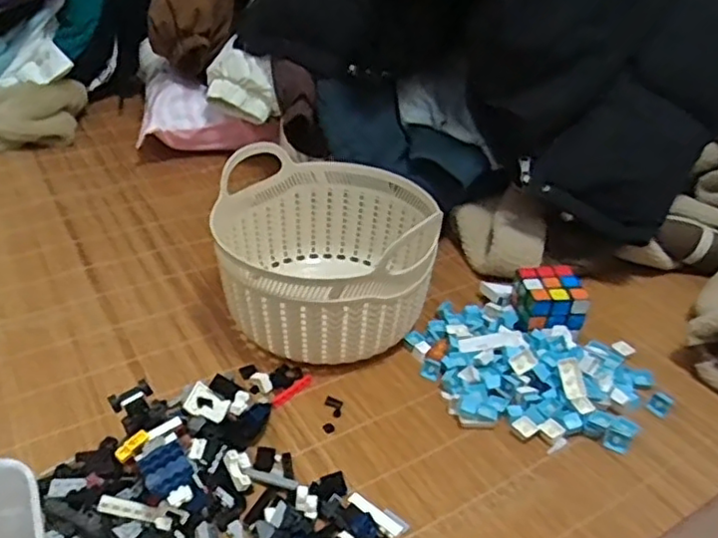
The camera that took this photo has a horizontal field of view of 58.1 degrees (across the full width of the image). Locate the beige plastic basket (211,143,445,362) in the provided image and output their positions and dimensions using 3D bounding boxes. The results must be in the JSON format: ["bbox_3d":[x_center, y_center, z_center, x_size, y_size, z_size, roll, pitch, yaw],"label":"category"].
[{"bbox_3d":[-0.034,-0.014,0.666,0.208,0.140,0.224,2,35,-2],"label":"beige plastic basket"}]

